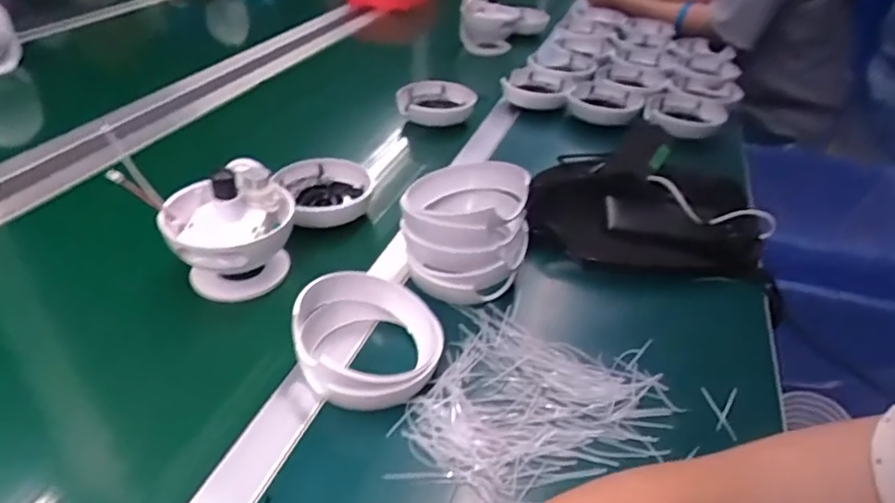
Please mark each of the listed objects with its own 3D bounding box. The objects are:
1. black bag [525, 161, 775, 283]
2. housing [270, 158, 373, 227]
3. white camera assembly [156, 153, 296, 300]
[{"bbox_3d":[0.237,-0.064,0.704,0.290,0.054,0.236,5,35,1],"label":"black bag"},{"bbox_3d":[-0.137,-0.070,0.688,0.111,0.033,0.111,-13,39,-23],"label":"housing"},{"bbox_3d":[-0.208,-0.019,0.569,0.113,0.111,0.101,-10,38,-19],"label":"white camera assembly"}]

